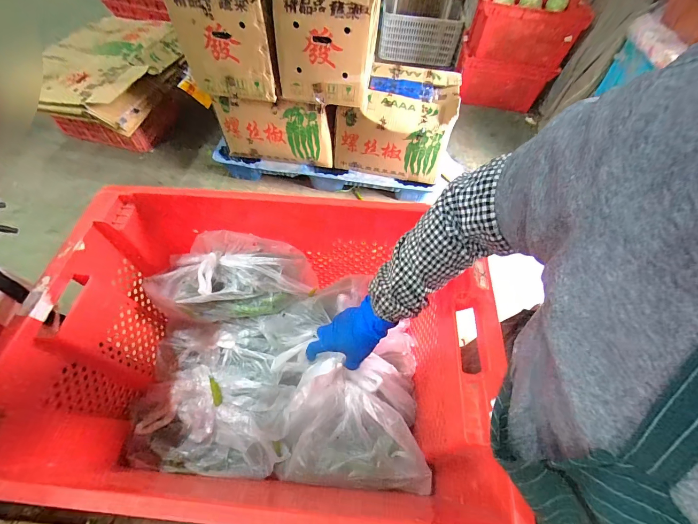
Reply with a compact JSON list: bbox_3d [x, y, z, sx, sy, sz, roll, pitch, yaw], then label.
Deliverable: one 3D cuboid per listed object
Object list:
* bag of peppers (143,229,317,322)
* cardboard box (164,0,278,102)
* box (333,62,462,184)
[{"bbox_3d":[-0.217,0.024,0.591,0.293,0.087,0.141,-3,58,-6],"label":"bag of peppers"},{"bbox_3d":[-0.441,-0.894,1.215,0.347,0.387,0.290,3,58,-2],"label":"cardboard box"},{"bbox_3d":[0.218,-0.670,1.578,0.534,0.381,0.375,7,58,1],"label":"box"}]

